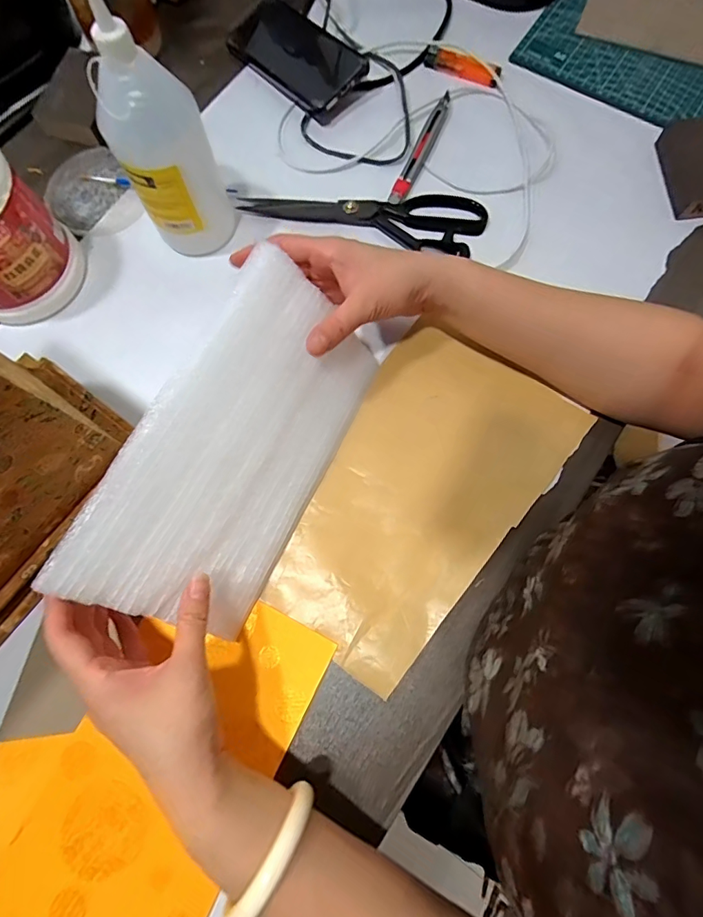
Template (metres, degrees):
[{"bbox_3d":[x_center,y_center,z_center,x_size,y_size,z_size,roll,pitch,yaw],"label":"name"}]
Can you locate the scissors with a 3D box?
[{"bbox_3d":[0.014,-0.254,0.457,0.236,0.013,0.070,12,76,3],"label":"scissors"}]

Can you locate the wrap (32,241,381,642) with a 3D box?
[{"bbox_3d":[-0.076,-0.006,0.335,0.012,0.148,0.259,13,70,46],"label":"wrap"}]

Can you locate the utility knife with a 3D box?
[{"bbox_3d":[0.075,-0.329,0.472,0.017,0.010,0.145,24,77,6],"label":"utility knife"}]

